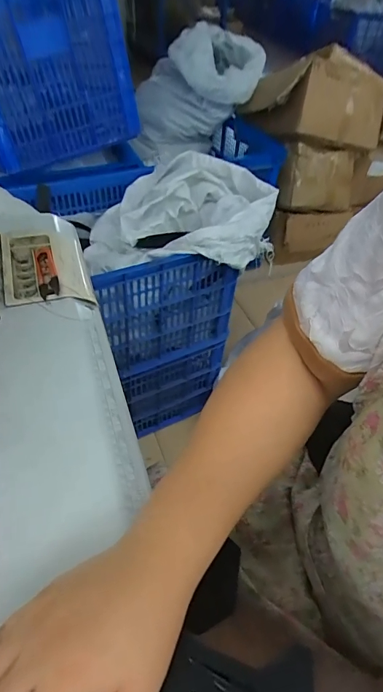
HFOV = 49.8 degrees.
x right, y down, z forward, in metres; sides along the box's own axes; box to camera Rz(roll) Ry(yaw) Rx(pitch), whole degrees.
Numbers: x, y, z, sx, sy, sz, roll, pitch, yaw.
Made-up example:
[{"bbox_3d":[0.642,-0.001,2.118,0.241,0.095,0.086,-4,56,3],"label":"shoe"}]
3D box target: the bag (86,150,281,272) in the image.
[{"bbox_3d":[-0.031,-0.309,0.953,0.422,0.146,0.352,-6,47,-12],"label":"bag"}]

